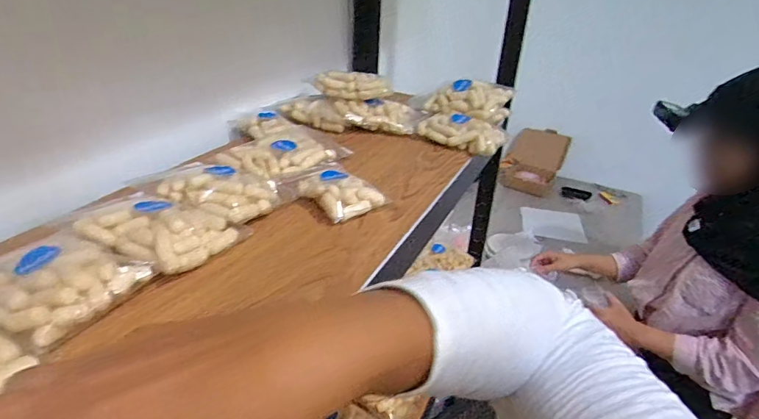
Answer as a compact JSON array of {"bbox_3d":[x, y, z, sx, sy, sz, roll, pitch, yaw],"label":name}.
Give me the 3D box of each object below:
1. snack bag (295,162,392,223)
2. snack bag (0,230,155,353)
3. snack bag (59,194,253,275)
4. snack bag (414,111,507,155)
[{"bbox_3d":[-0.049,-0.026,0.468,0.068,0.030,0.109,-15,34,-28],"label":"snack bag"},{"bbox_3d":[-0.227,0.044,0.308,0.110,0.026,0.080,16,32,23],"label":"snack bag"},{"bbox_3d":[-0.183,0.013,0.375,0.107,0.029,0.087,17,32,24],"label":"snack bag"},{"bbox_3d":[0.120,-0.111,0.632,0.117,0.036,0.080,19,33,27],"label":"snack bag"}]

